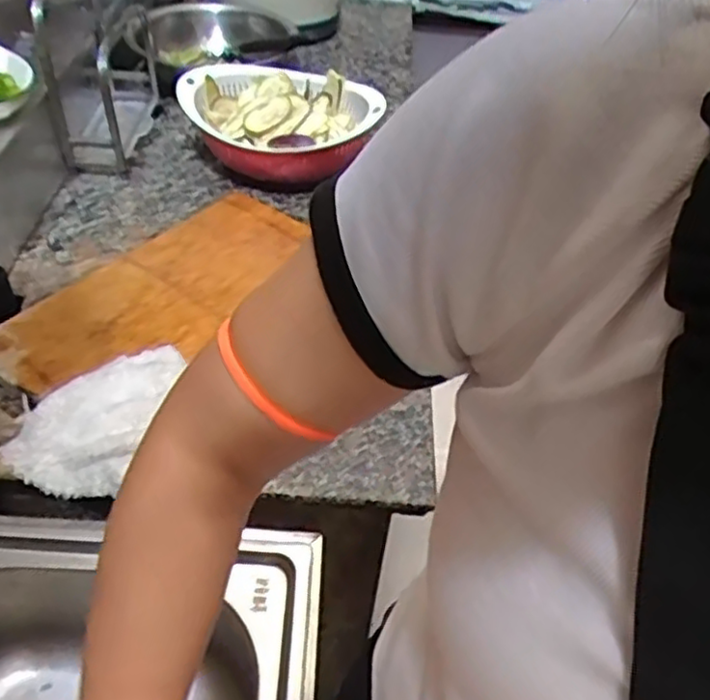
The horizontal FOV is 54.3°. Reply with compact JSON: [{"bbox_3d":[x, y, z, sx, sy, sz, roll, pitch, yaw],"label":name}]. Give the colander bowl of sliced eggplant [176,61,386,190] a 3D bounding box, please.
[{"bbox_3d":[-0.110,-0.334,1.009,0.262,0.120,0.246,-2,45,-7],"label":"colander bowl of sliced eggplant"}]

